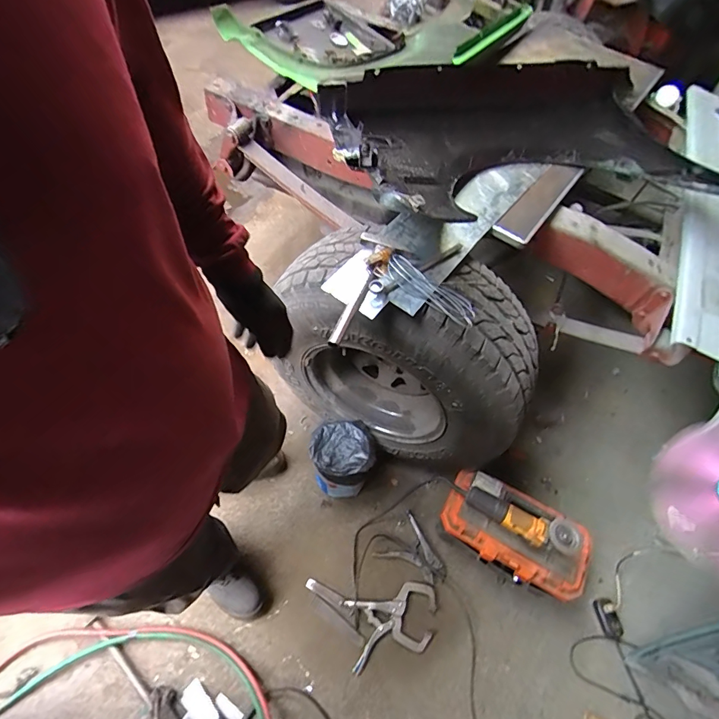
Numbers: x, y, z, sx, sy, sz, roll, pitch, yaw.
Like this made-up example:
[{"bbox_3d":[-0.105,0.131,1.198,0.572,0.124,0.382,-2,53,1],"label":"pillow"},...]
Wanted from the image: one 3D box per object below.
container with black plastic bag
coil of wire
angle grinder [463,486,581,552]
[{"bbox_3d":[-0.055,0.304,1.260,0.181,0.191,0.181,2,57,-3],"label":"container with black plastic bag"},{"bbox_3d":[0.141,-0.137,0.816,0.196,0.016,0.071,37,60,5],"label":"coil of wire"},{"bbox_3d":[0.405,0.402,1.051,0.273,0.073,0.082,24,58,11],"label":"angle grinder"}]

